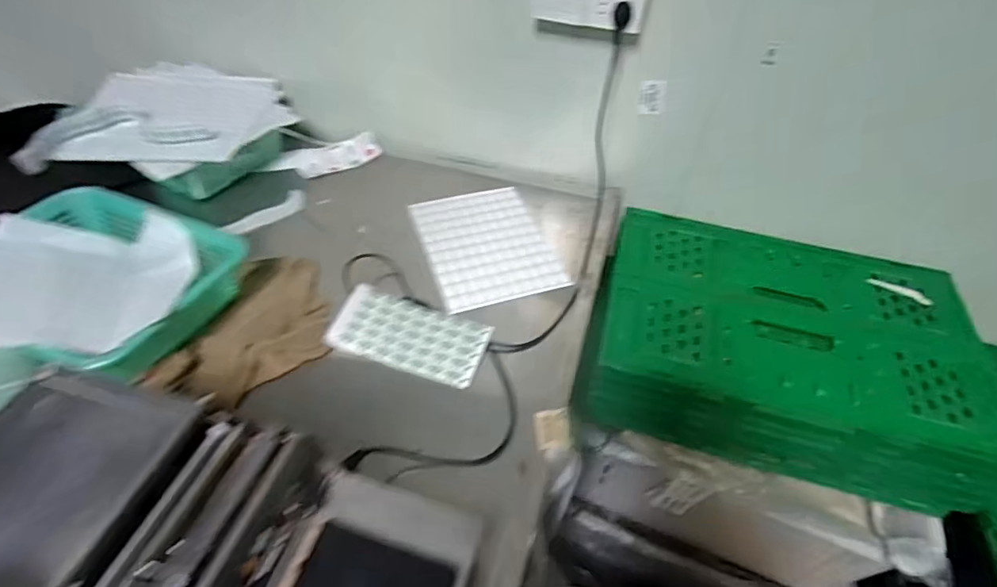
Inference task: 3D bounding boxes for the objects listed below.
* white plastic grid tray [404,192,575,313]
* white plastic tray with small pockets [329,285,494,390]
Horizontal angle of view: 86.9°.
[{"bbox_3d":[-0.022,-0.088,0.924,0.207,0.017,0.273,-12,48,-16],"label":"white plastic grid tray"},{"bbox_3d":[-0.127,0.058,0.772,0.220,0.017,0.118,17,50,7],"label":"white plastic tray with small pockets"}]

